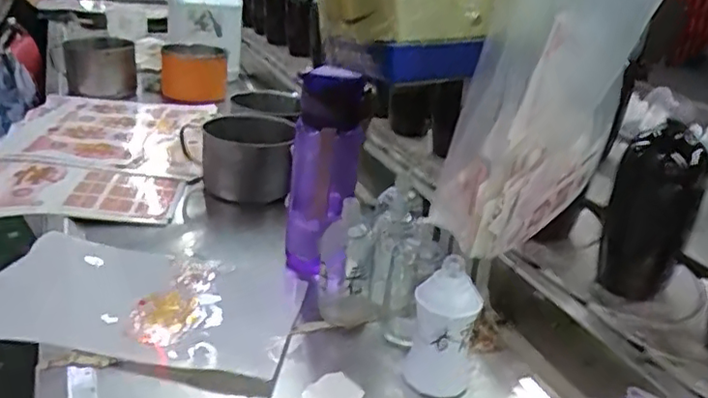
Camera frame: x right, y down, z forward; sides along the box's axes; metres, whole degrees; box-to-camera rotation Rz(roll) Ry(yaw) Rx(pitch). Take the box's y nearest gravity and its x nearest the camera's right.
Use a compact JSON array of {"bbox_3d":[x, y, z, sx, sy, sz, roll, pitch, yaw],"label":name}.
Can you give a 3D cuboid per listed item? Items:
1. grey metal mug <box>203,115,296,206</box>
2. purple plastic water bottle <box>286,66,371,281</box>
[{"bbox_3d":[-0.149,-0.052,0.855,0.112,0.094,0.126,-1,26,-11],"label":"grey metal mug"},{"bbox_3d":[-0.033,-0.023,0.673,0.079,0.220,0.062,2,26,-6],"label":"purple plastic water bottle"}]

